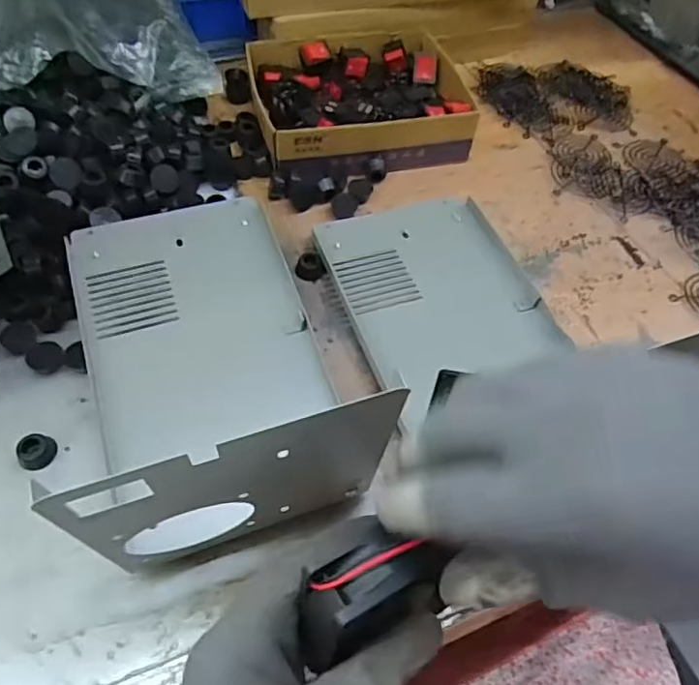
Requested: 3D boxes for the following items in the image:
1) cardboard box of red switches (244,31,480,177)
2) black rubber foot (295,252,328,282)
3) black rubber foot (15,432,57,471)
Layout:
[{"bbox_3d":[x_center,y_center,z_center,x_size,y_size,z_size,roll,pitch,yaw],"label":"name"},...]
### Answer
[{"bbox_3d":[0.009,-0.253,0.610,0.216,0.058,0.181,-13,56,-12],"label":"cardboard box of red switches"},{"bbox_3d":[-0.035,-0.065,0.504,0.024,0.012,0.022,-20,58,-16],"label":"black rubber foot"},{"bbox_3d":[-0.212,0.074,0.399,0.021,0.014,0.024,37,61,22],"label":"black rubber foot"}]

